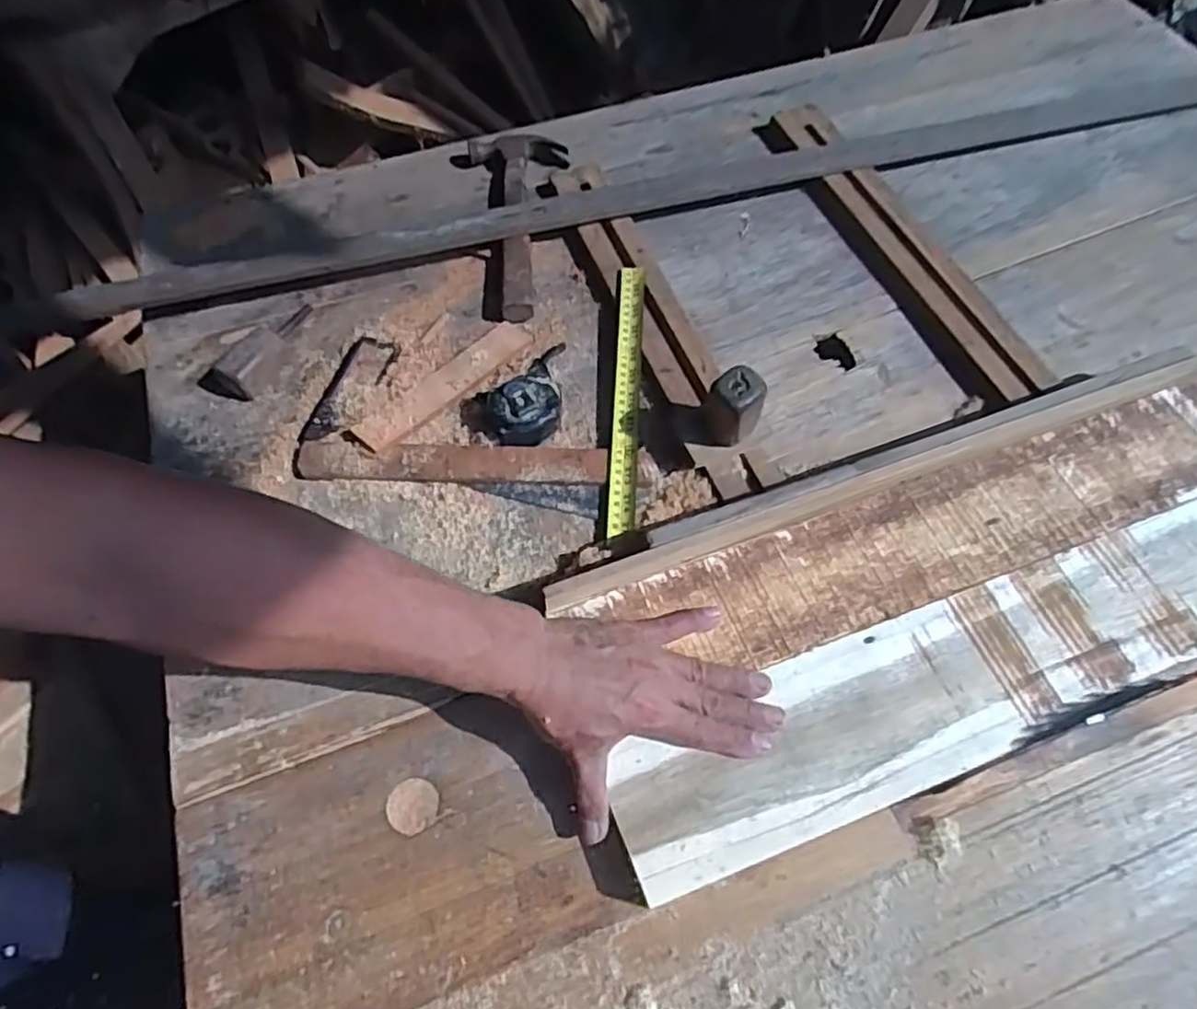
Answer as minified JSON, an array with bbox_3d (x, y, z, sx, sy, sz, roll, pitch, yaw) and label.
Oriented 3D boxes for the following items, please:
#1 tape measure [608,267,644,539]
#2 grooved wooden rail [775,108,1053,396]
[{"bbox_3d":[0.026,-0.102,0.635,0.023,0.005,0.280,7,64,-7],"label":"tape measure"},{"bbox_3d":[0.308,-0.282,0.731,0.059,0.029,0.442,-21,63,-11],"label":"grooved wooden rail"}]

